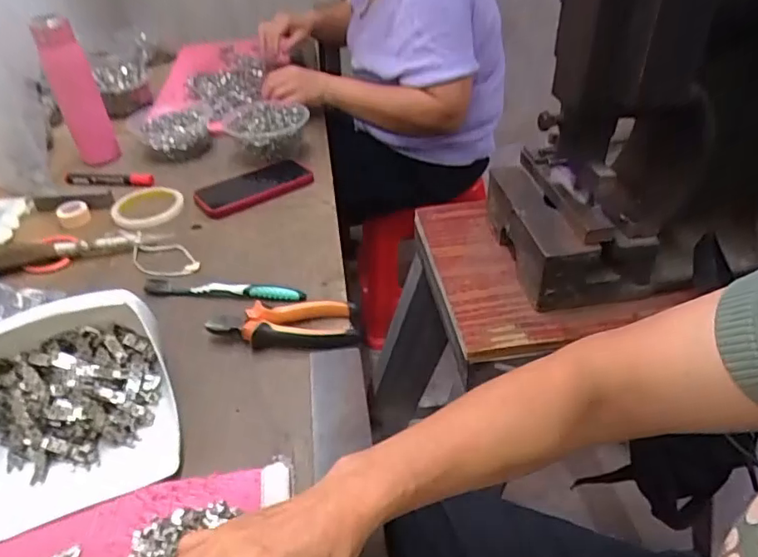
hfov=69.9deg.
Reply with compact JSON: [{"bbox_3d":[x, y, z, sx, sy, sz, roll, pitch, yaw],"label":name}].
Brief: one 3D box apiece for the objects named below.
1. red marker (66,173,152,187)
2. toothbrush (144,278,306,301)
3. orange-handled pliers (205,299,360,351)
[{"bbox_3d":[-0.417,-0.156,0.834,0.146,0.016,0.018,2,38,8],"label":"red marker"},{"bbox_3d":[-0.176,0.013,0.610,0.184,0.020,0.013,5,39,8],"label":"toothbrush"},{"bbox_3d":[-0.096,0.048,0.555,0.151,0.025,0.053,0,38,2],"label":"orange-handled pliers"}]

